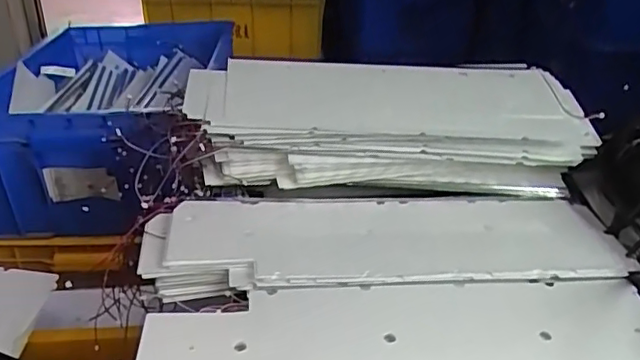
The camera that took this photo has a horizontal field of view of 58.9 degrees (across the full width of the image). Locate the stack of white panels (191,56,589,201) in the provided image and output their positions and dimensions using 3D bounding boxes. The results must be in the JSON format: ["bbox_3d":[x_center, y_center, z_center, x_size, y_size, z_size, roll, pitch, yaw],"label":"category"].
[{"bbox_3d":[0.085,-0.067,0.671,0.458,0.101,0.152,-1,29,-5],"label":"stack of white panels"}]

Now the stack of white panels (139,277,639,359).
[{"bbox_3d":[0.075,0.131,0.451,0.410,0.027,0.124,-2,29,-6],"label":"stack of white panels"}]

